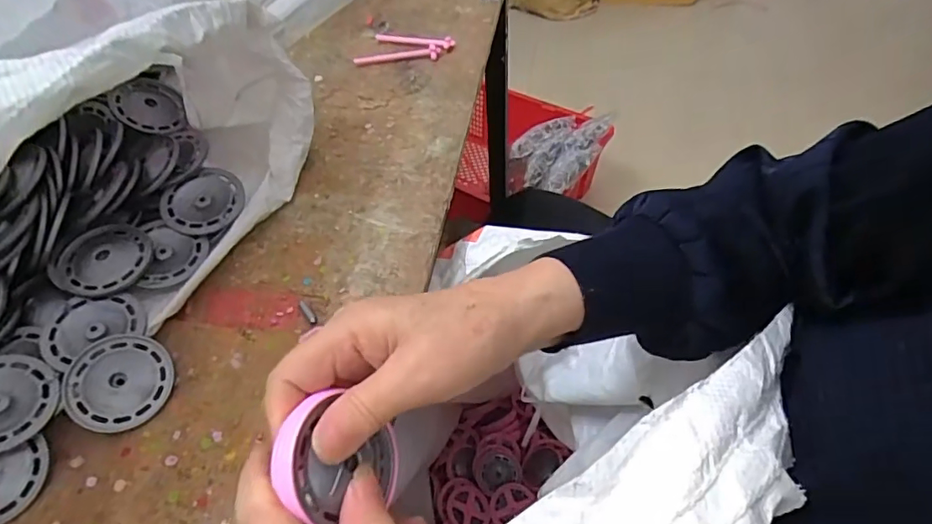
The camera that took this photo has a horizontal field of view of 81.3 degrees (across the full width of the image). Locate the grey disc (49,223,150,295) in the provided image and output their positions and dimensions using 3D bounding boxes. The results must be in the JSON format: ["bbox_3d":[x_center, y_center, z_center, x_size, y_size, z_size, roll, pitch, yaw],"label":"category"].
[{"bbox_3d":[-0.249,-0.003,0.368,0.064,0.012,0.054,11,54,10],"label":"grey disc"}]

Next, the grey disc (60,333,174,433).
[{"bbox_3d":[-0.211,0.073,0.329,0.058,0.004,0.056,6,65,-14],"label":"grey disc"}]

